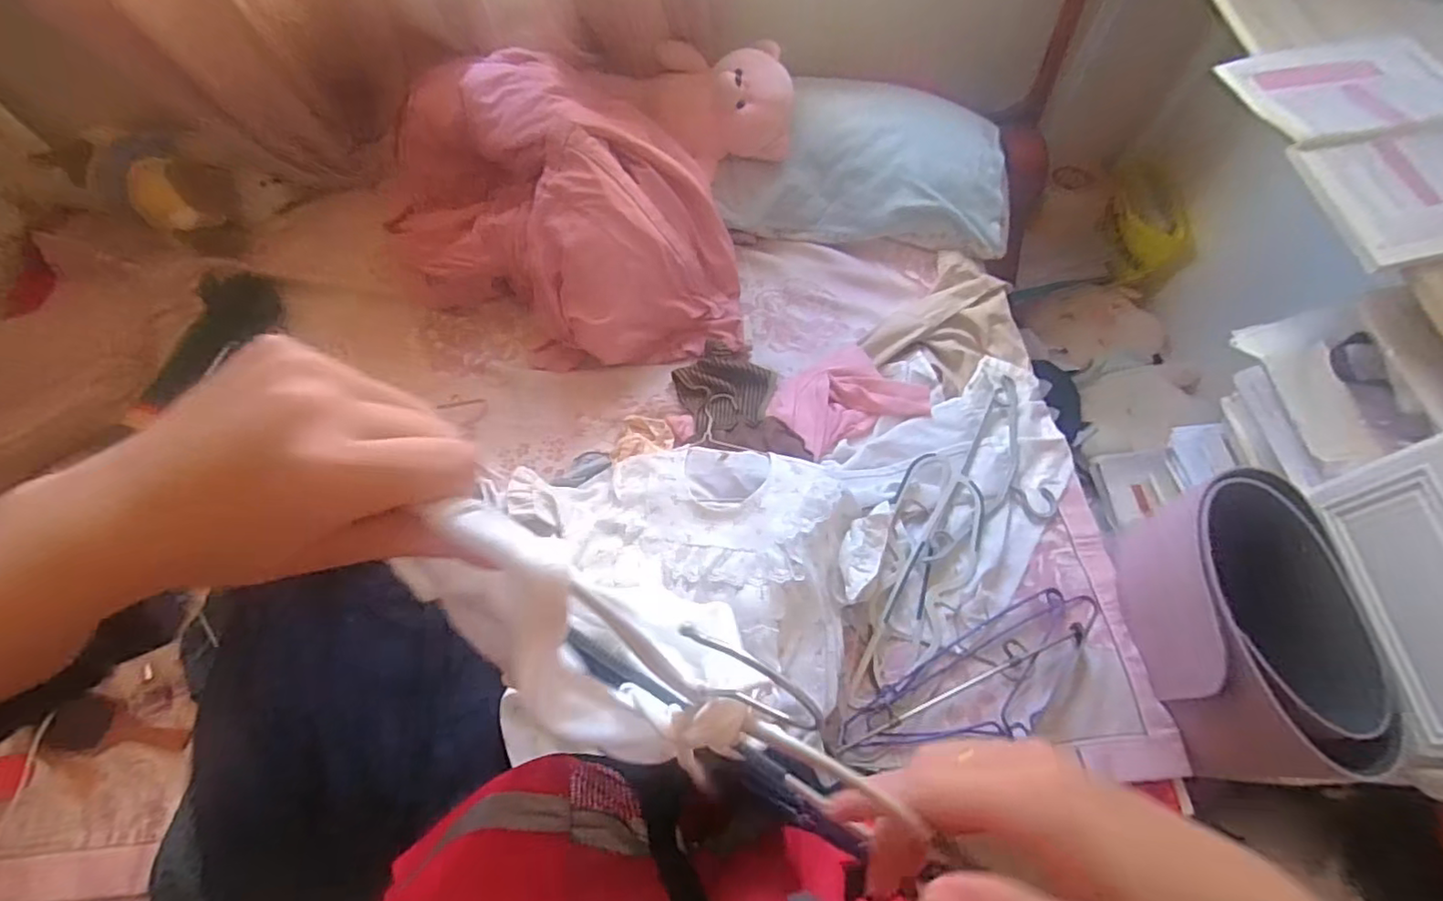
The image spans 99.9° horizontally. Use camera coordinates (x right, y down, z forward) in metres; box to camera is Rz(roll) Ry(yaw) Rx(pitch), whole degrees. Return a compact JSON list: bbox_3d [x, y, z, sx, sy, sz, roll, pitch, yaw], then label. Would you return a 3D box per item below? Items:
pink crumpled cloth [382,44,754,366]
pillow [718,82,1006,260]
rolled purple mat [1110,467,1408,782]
[{"bbox_3d":[-0.295,-0.432,1.118,0.693,0.319,0.464,38,71,18],"label":"pink crumpled cloth"},{"bbox_3d":[0.288,-0.553,1.209,0.563,0.177,0.281,2,64,2],"label":"pillow"},{"bbox_3d":[0.692,0.240,0.825,0.189,0.222,0.368,-3,64,0],"label":"rolled purple mat"}]

